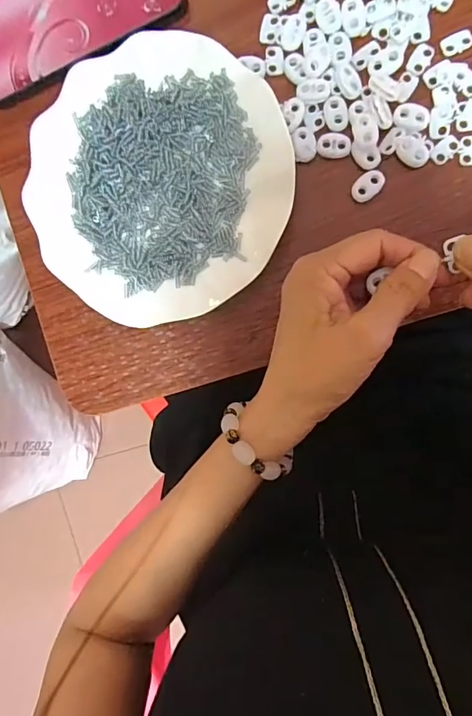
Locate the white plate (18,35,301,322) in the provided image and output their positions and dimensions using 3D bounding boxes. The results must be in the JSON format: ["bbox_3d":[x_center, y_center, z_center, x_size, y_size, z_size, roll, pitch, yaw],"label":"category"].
[{"bbox_3d":[-0.055,-0.122,0.308,0.183,0.023,0.179,0,93,9],"label":"white plate"}]

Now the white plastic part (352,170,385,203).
[{"bbox_3d":[0.089,-0.116,0.294,0.023,0.004,0.016,-36,87,9],"label":"white plastic part"}]

